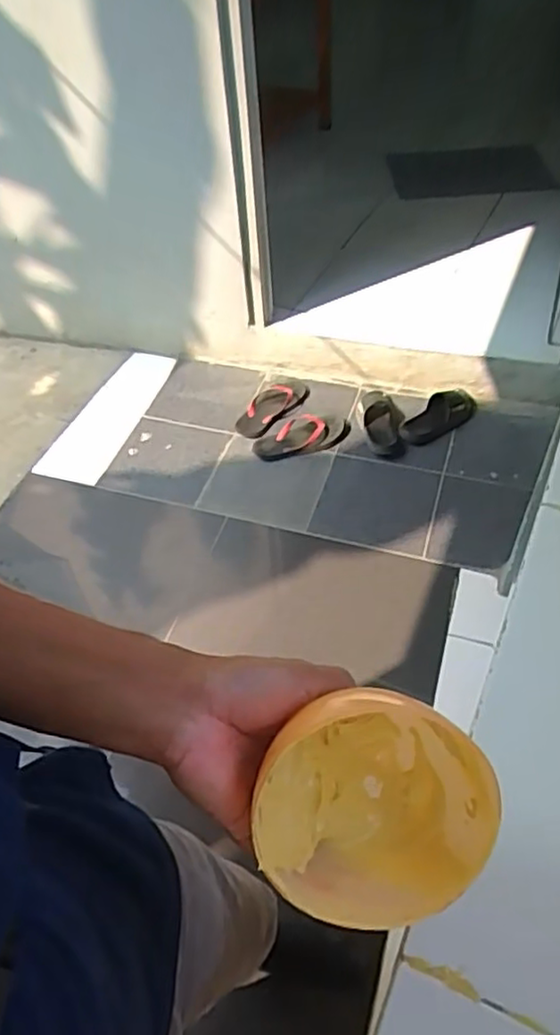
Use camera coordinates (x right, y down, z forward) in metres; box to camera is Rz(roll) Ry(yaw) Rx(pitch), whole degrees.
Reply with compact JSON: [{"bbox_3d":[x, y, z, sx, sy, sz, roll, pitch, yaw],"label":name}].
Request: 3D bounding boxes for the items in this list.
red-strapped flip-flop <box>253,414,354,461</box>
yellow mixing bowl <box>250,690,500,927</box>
[{"bbox_3d":[0.065,-0.224,1.929,0.283,0.049,0.135,-19,51,-12],"label":"red-strapped flip-flop"},{"bbox_3d":[0.044,0.155,0.370,0.117,0.068,0.116,-2,49,2],"label":"yellow mixing bowl"}]

